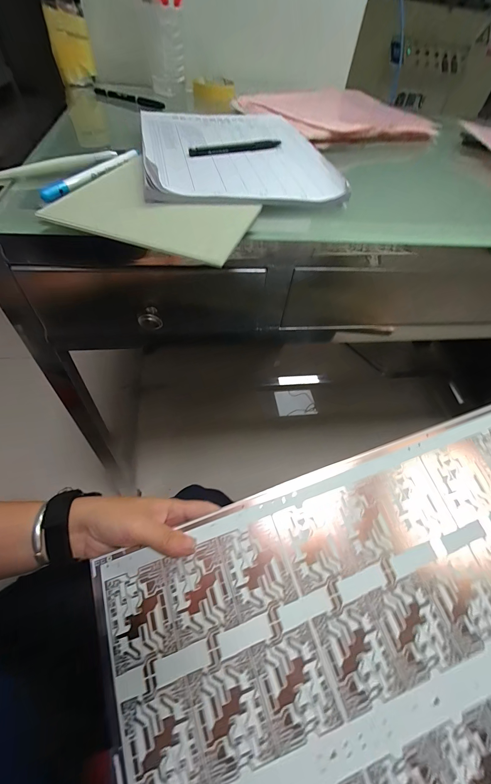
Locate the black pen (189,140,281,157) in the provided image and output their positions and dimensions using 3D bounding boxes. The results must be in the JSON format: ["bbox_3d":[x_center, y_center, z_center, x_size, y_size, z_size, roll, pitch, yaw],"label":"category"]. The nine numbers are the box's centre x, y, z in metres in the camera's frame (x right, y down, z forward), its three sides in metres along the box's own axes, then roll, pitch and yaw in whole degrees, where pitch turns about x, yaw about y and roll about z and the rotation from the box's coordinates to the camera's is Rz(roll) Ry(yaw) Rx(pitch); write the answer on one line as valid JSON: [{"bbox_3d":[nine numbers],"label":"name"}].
[{"bbox_3d":[-0.010,-0.311,0.393,0.131,0.011,0.012,-26,60,-22],"label":"black pen"}]

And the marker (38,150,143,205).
[{"bbox_3d":[-0.156,-0.231,0.323,0.016,0.010,0.147,18,54,8],"label":"marker"}]

